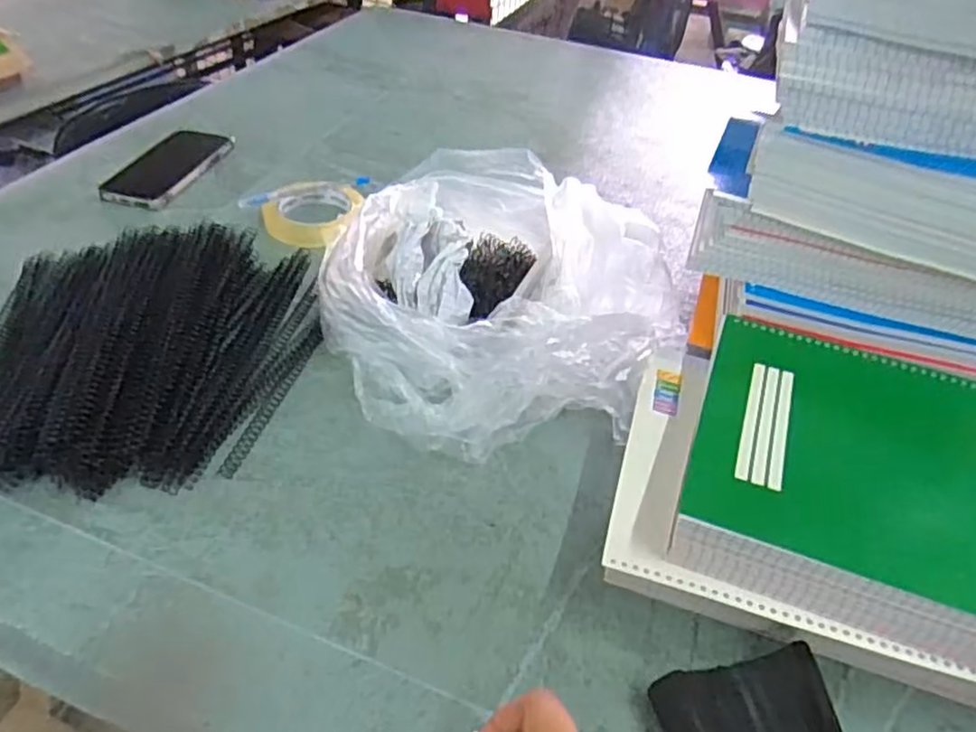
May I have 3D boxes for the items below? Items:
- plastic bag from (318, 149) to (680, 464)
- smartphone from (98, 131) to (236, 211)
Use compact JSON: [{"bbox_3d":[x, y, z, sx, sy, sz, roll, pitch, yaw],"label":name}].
[{"bbox_3d":[-0.004,-0.078,0.615,0.268,0.114,0.338,-9,45,-15],"label":"plastic bag"},{"bbox_3d":[-0.377,-0.237,0.823,0.075,0.016,0.170,13,43,8],"label":"smartphone"}]

